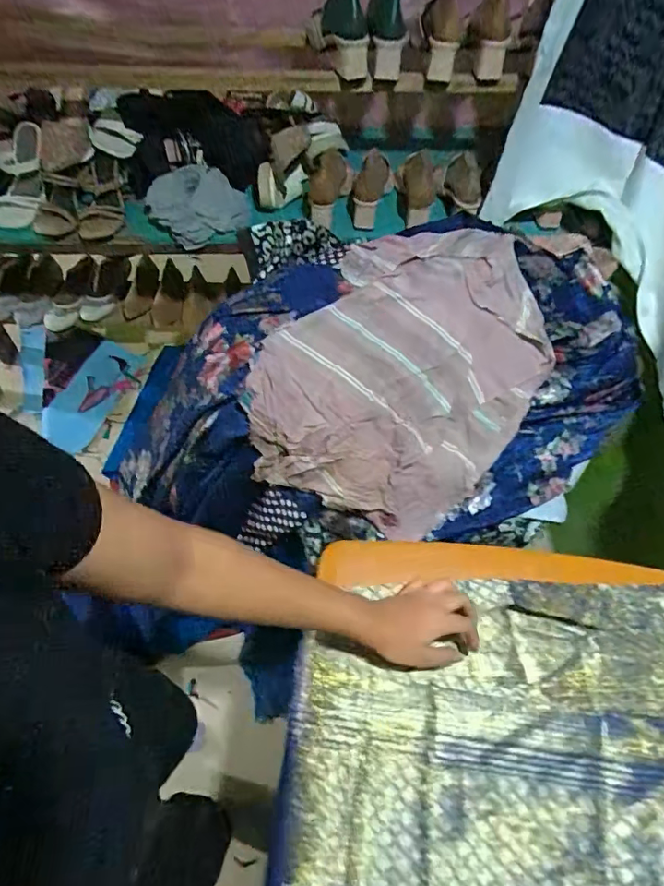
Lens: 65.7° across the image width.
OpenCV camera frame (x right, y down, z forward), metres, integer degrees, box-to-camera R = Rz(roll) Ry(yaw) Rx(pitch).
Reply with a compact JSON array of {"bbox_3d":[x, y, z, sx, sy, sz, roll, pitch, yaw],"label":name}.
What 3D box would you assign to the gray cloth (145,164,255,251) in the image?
[{"bbox_3d":[-0.279,-0.498,1.076,0.206,0.076,0.153,-11,60,-9],"label":"gray cloth"}]

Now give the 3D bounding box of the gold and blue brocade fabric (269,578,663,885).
[{"bbox_3d":[0.222,0.343,0.517,0.535,0.031,0.409,6,59,0],"label":"gold and blue brocade fabric"}]

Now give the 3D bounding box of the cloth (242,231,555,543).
[{"bbox_3d":[0.113,-0.130,0.833,0.397,0.179,0.508,33,63,16],"label":"cloth"}]

